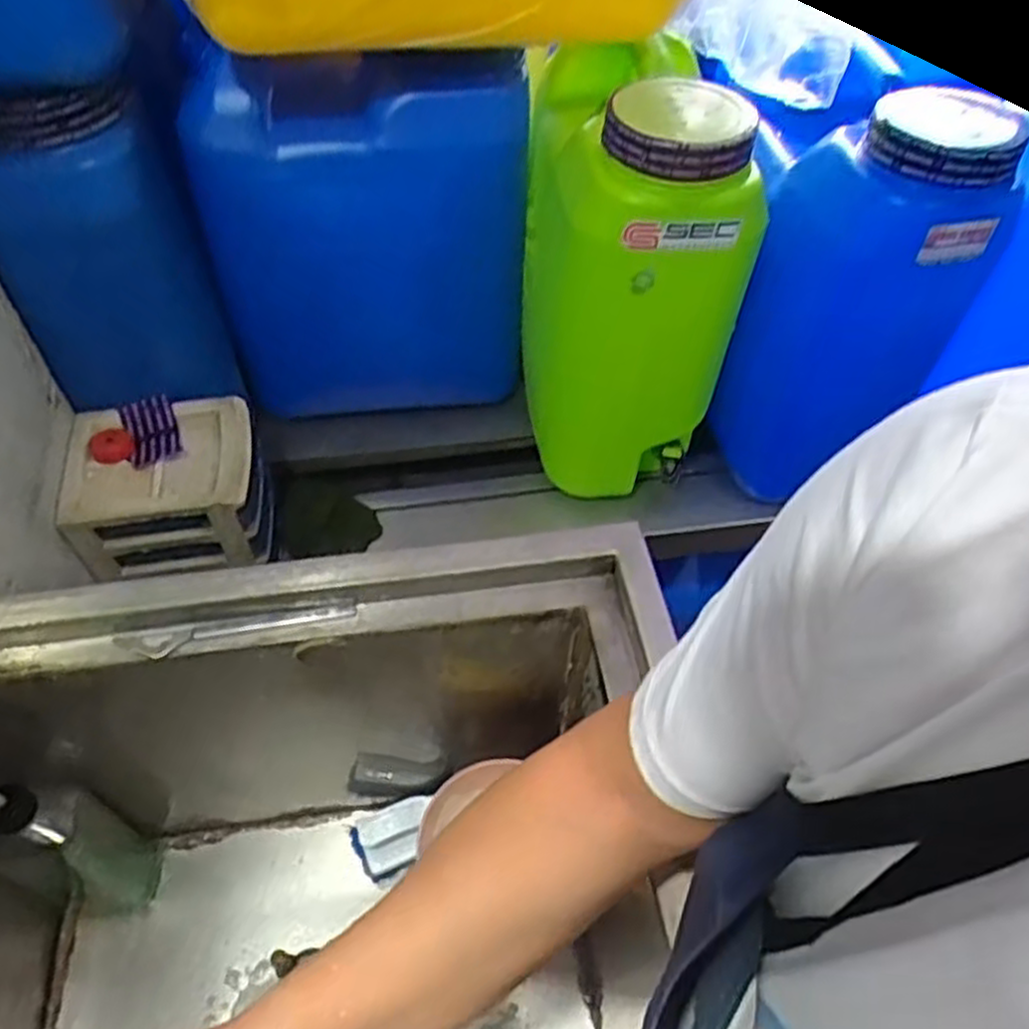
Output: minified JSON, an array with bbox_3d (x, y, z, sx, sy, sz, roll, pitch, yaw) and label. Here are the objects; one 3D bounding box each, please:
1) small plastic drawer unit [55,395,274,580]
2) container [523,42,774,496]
[{"bbox_3d":[-0.332,-0.030,0.783,0.171,0.110,0.138,-8,54,-8],"label":"small plastic drawer unit"},{"bbox_3d":[0.096,-0.250,0.821,0.170,0.396,0.285,-11,54,-11],"label":"container"}]

